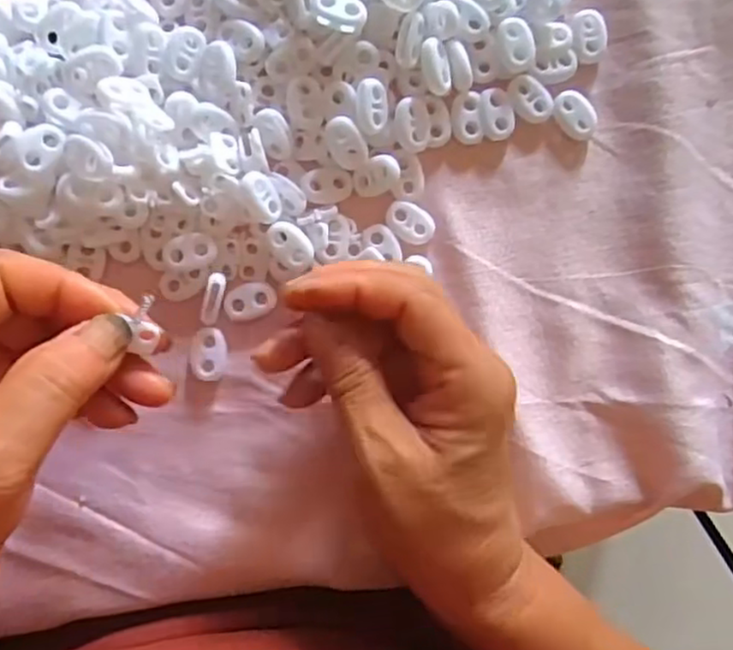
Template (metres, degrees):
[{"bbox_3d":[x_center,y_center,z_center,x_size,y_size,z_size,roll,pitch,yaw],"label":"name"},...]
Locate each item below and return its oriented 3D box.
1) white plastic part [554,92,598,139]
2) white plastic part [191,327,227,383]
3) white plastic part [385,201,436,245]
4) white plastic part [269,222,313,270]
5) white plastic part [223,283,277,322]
[{"bbox_3d":[0.092,-0.092,0.298,0.015,0.004,0.023,-39,94,-2],"label":"white plastic part"},{"bbox_3d":[-0.068,0.013,0.292,0.015,0.007,0.023,-1,92,-4],"label":"white plastic part"},{"bbox_3d":[0.019,-0.045,0.295,0.023,0.004,0.015,38,89,-4],"label":"white plastic part"},{"bbox_3d":[-0.032,-0.033,0.286,0.015,0.007,0.022,-44,94,-2],"label":"white plastic part"},{"bbox_3d":[-0.050,-0.011,0.290,0.022,0.004,0.015,-19,93,-3],"label":"white plastic part"}]

